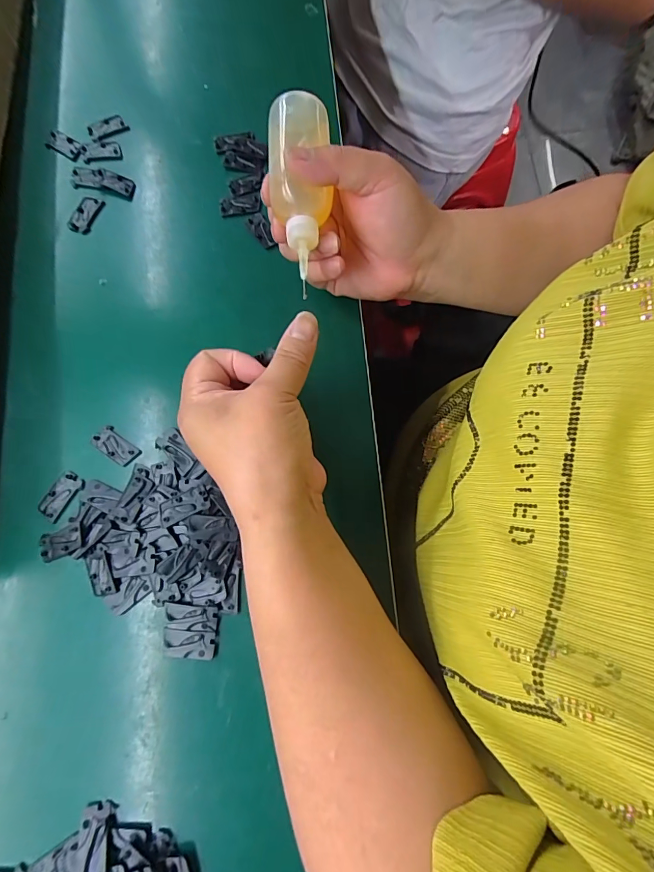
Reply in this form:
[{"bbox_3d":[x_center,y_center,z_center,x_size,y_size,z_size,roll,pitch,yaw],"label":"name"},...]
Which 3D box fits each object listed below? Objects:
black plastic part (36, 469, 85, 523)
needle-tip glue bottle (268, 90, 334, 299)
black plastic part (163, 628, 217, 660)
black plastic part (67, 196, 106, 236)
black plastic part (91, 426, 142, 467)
[{"bbox_3d":[-0.186,0.041,0.286,0.019,0.004,0.033,35,79,10],"label":"black plastic part"},{"bbox_3d":[-0.016,-0.149,0.247,0.036,0.039,0.114,-1,80,-2],"label":"needle-tip glue bottle"},{"bbox_3d":[-0.089,0.133,0.262,0.033,0.004,0.017,4,76,3],"label":"black plastic part"},{"bbox_3d":[-0.205,-0.187,0.347,0.021,0.006,0.035,22,77,7],"label":"black plastic part"},{"bbox_3d":[-0.151,0.008,0.295,0.035,0.004,0.018,37,79,10],"label":"black plastic part"}]

